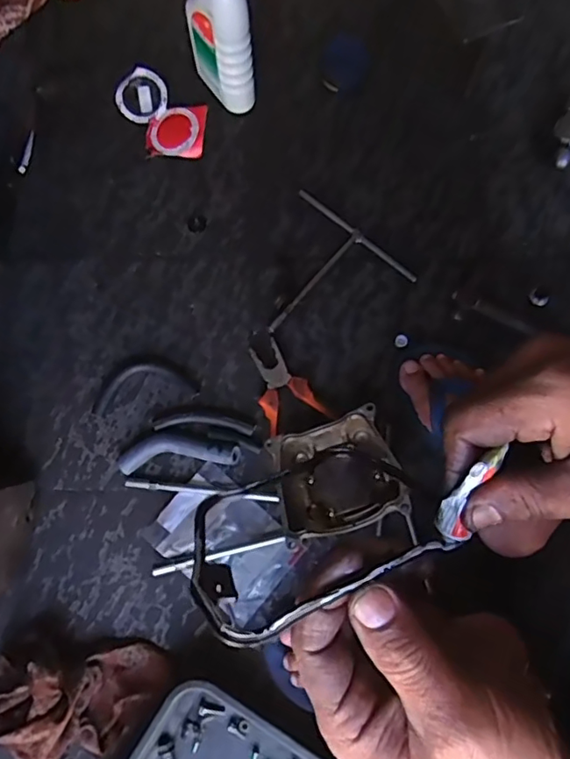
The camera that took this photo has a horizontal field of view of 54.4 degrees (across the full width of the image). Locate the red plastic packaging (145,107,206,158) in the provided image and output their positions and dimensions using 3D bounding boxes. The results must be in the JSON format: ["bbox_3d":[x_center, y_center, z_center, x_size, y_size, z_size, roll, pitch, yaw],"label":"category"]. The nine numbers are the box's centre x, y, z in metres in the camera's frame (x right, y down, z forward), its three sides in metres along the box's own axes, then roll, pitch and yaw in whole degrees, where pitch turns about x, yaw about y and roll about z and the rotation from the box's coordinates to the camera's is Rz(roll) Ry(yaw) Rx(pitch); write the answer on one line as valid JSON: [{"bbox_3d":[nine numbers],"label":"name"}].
[{"bbox_3d":[-0.148,-0.334,0.746,0.079,0.020,0.070,6,77,3],"label":"red plastic packaging"}]

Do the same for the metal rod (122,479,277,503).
[{"bbox_3d":[-0.096,0.129,0.640,0.177,0.011,0.010,6,77,3],"label":"metal rod"}]

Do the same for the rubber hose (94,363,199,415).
[{"bbox_3d":[-0.169,0.006,0.668,0.125,0.015,0.047,-12,77,-1],"label":"rubber hose"}]

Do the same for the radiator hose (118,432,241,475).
[{"bbox_3d":[-0.122,0.082,0.643,0.135,0.019,0.041,-6,77,0],"label":"radiator hose"}]

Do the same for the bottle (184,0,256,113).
[{"bbox_3d":[-0.081,-0.424,0.669,0.046,0.197,0.097,-37,79,-7],"label":"bottle"}]

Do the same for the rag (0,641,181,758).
[{"bbox_3d":[-0.217,0.336,0.573,0.179,0.059,0.115,1,77,2],"label":"rag"}]

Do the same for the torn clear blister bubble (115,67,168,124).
[{"bbox_3d":[-0.195,-0.384,0.756,0.068,0.009,0.062,2,106,6],"label":"torn clear blister bubble"}]

